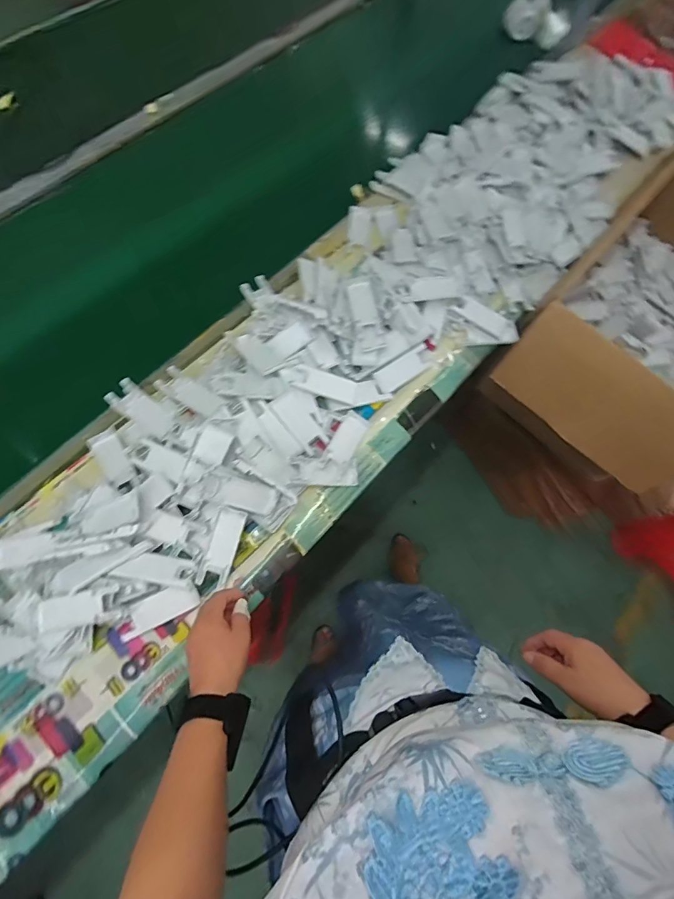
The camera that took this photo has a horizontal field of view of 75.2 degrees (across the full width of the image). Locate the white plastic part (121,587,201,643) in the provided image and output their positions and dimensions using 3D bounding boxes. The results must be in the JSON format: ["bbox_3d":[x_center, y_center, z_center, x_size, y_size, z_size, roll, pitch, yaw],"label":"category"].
[{"bbox_3d":[-0.228,0.204,0.561,0.097,0.020,0.037,-27,73,-10],"label":"white plastic part"}]

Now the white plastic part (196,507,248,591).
[{"bbox_3d":[-0.152,0.130,0.584,0.036,0.011,0.104,18,85,5],"label":"white plastic part"}]

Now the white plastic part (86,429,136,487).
[{"bbox_3d":[-0.318,0.012,0.619,0.041,0.013,0.083,-29,78,-14],"label":"white plastic part"}]

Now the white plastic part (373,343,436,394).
[{"bbox_3d":[0.109,-0.128,0.693,0.102,0.018,0.040,-31,78,-14],"label":"white plastic part"}]

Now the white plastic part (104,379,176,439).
[{"bbox_3d":[-0.278,-0.057,0.627,0.103,0.016,0.044,36,72,5],"label":"white plastic part"}]

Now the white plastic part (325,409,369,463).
[{"bbox_3d":[0.017,-0.017,0.646,0.037,0.008,0.085,37,67,-11],"label":"white plastic part"}]

